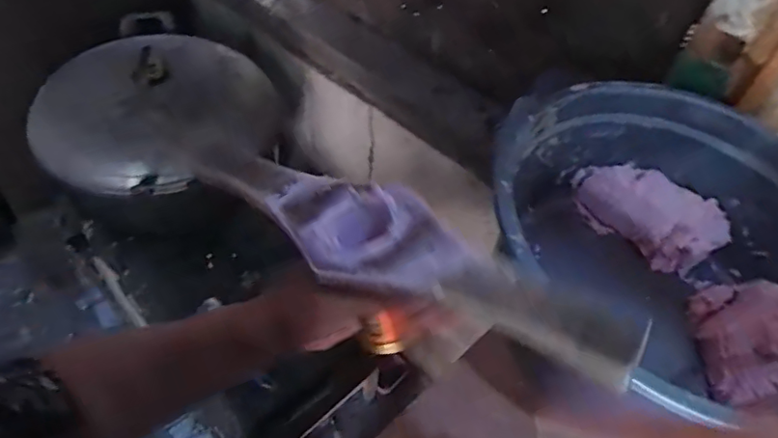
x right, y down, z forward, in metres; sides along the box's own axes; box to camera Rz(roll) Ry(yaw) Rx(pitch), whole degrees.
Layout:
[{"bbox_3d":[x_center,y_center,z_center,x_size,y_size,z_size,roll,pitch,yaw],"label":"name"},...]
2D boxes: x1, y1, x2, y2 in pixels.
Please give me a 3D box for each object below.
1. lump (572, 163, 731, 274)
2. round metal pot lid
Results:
[{"bbox_3d":[0.339,-0.005,0.738,0.196,0.073,0.084,32,54,20],"label":"lump"},{"bbox_3d":[-0.419,-0.211,1.012,0.427,0.078,0.384,-11,52,-15],"label":"round metal pot lid"}]

